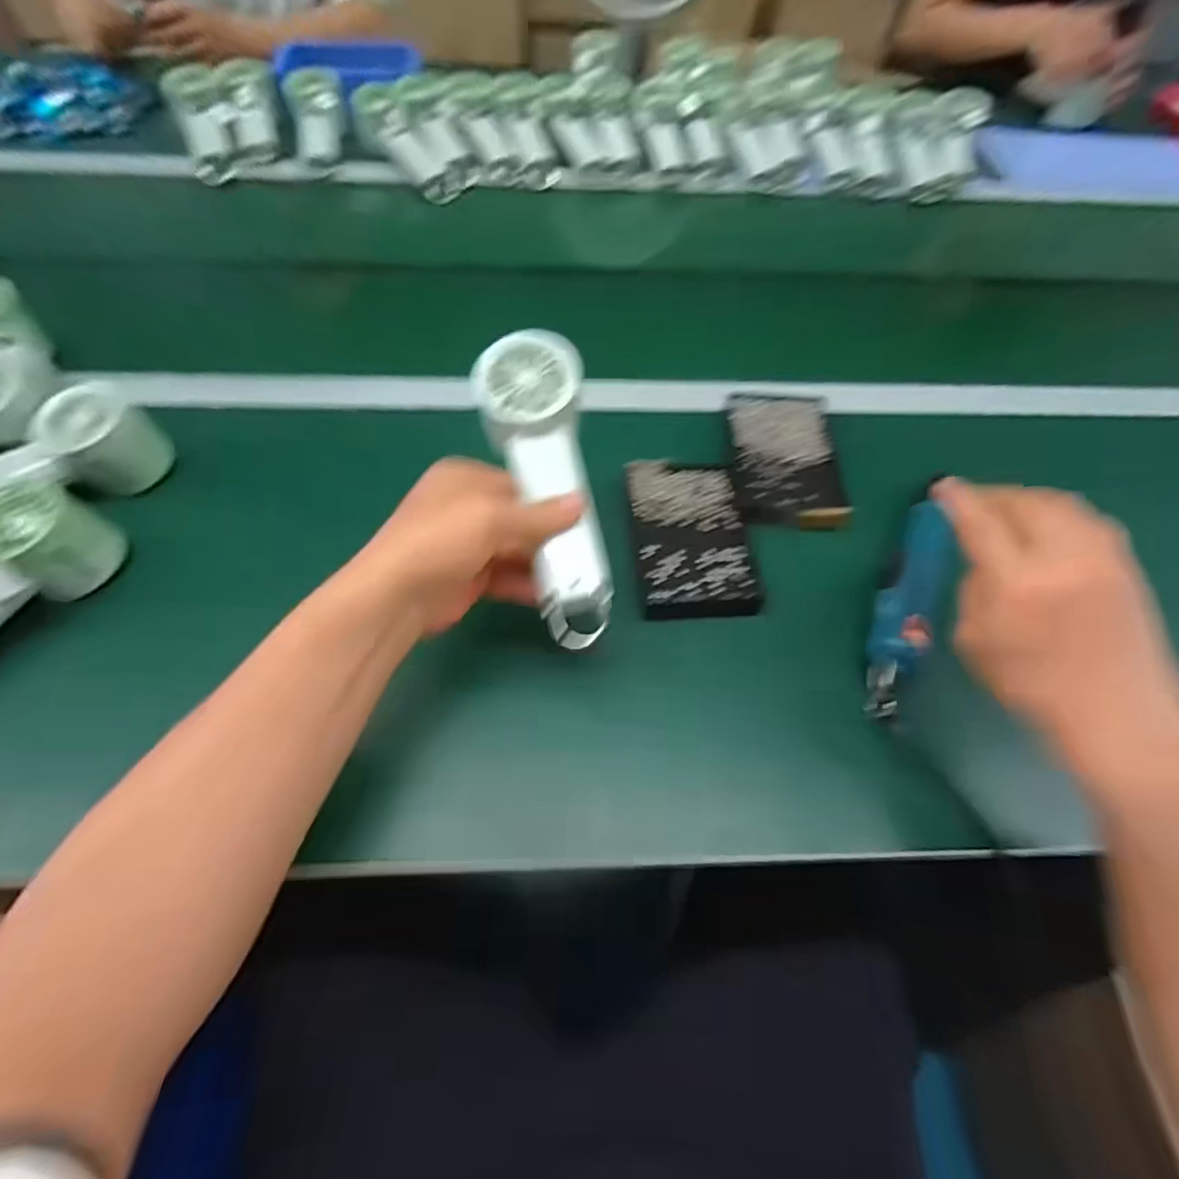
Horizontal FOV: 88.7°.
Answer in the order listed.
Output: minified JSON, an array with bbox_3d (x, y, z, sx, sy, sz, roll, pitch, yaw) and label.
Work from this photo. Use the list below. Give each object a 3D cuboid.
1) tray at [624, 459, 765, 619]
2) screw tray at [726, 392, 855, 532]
[{"bbox_3d":[0.079,-0.044,0.479,0.087,0.017,0.140,-4,58,-4],"label":"tray"},{"bbox_3d":[0.170,-0.113,0.521,0.090,0.019,0.154,4,58,1],"label":"screw tray"}]

